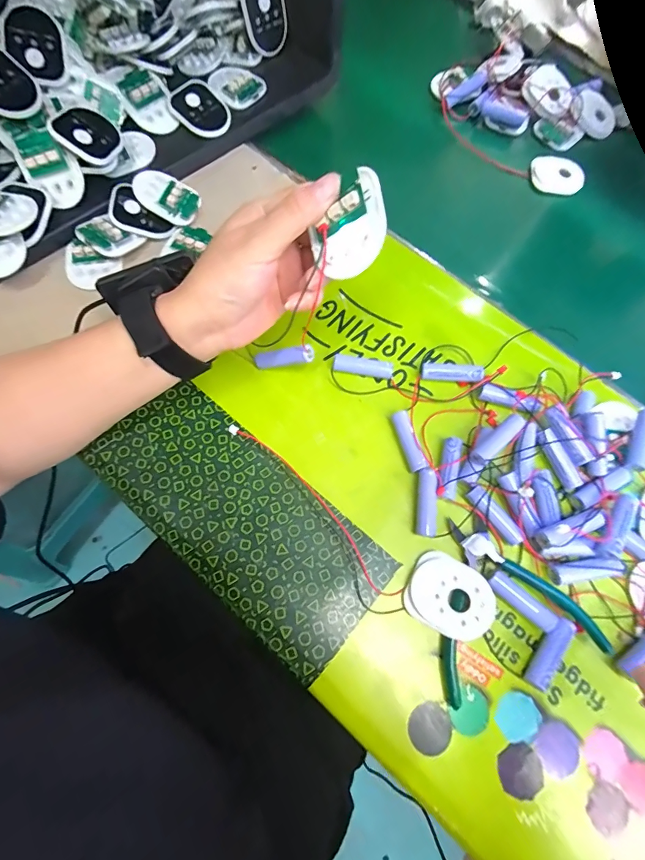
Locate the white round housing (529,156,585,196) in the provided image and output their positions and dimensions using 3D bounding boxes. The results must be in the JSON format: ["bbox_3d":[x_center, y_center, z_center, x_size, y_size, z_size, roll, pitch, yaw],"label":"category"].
[{"bbox_3d":[0.269,-0.293,0.457,0.060,0.019,0.036,24,70,6],"label":"white round housing"}]

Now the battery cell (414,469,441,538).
[{"bbox_3d":[0.079,0.056,0.303,0.016,0.016,0.049,9,69,0],"label":"battery cell"}]

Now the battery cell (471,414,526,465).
[{"bbox_3d":[0.136,0.008,0.311,0.052,0.015,0.014,-39,76,-16],"label":"battery cell"}]

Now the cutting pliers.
[{"bbox_3d":[0.126,0.118,0.285,0.115,0.011,0.108,-14,71,-8],"label":"cutting pliers"}]

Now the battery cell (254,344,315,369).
[{"bbox_3d":[-0.032,-0.059,0.326,0.055,0.012,0.012,-3,66,30],"label":"battery cell"}]

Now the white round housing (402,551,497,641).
[{"bbox_3d":[0.090,0.117,0.280,0.057,0.013,0.048,25,75,22],"label":"white round housing"}]

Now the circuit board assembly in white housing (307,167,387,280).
[{"bbox_3d":[0.018,-0.117,0.233,0.042,0.054,0.015,50,30,7],"label":"circuit board assembly in white housing"}]

